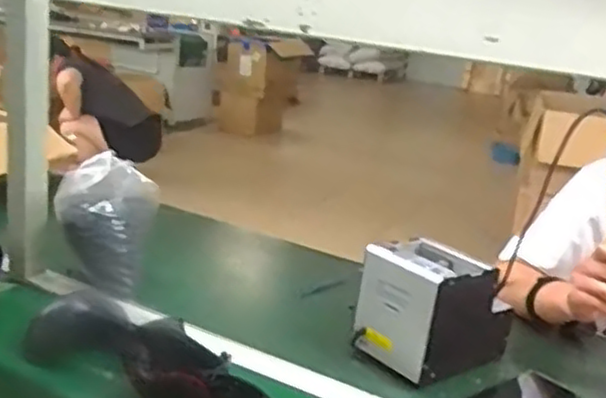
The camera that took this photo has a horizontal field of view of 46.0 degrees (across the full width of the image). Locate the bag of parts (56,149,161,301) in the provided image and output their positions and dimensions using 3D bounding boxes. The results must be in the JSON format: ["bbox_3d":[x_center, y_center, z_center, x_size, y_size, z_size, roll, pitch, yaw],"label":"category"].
[{"bbox_3d":[-0.297,0.047,1.061,0.126,0.196,0.101,7,17,5],"label":"bag of parts"}]

